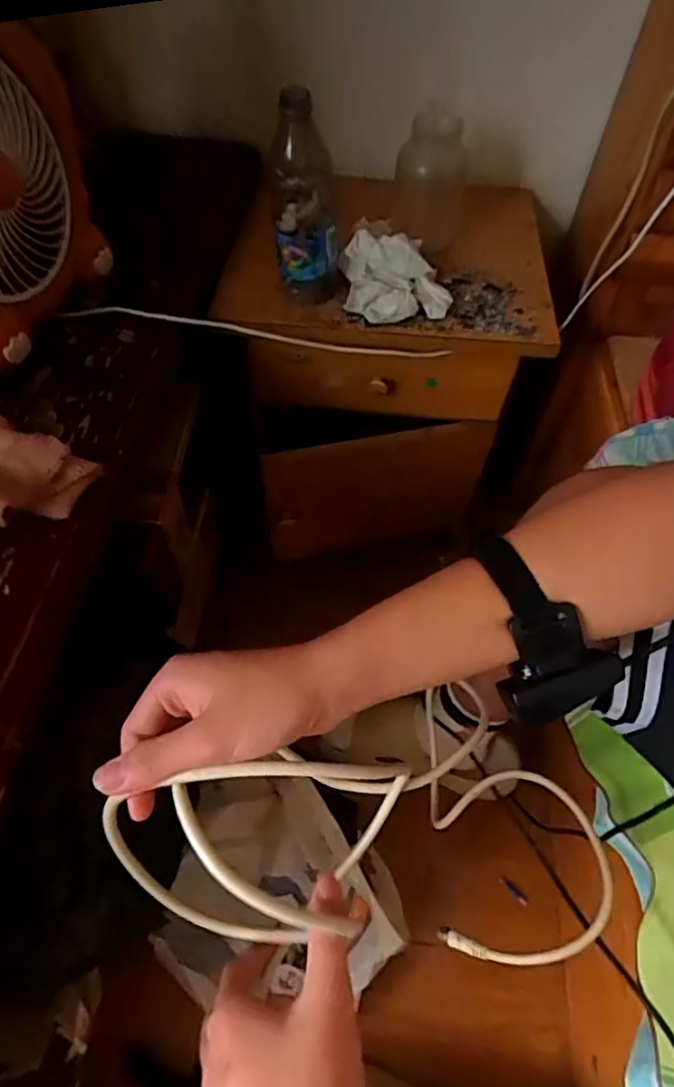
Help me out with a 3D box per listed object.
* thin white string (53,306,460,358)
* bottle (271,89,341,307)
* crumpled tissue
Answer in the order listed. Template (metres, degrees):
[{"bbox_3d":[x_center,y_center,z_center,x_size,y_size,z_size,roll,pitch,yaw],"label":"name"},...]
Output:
[{"bbox_3d":[-0.075,-0.229,0.603,0.412,0.027,0.022,3,56,-14],"label":"thin white string"},{"bbox_3d":[-0.029,-0.343,0.557,0.063,0.193,0.066,1,57,-1],"label":"bottle"},{"bbox_3d":[0.069,-0.299,0.618,0.120,0.063,0.072,-3,57,-3],"label":"crumpled tissue"}]

